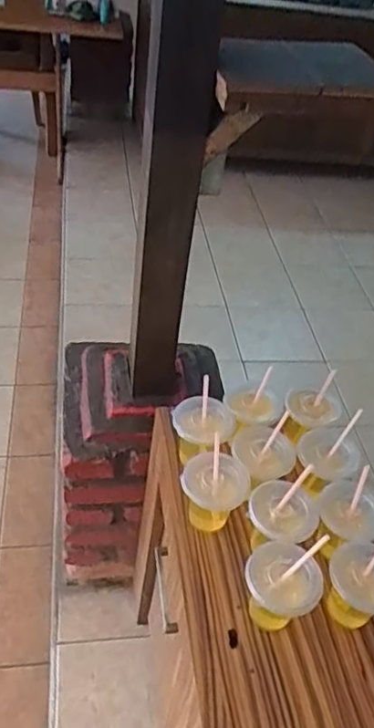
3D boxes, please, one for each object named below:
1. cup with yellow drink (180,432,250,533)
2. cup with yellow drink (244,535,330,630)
[{"bbox_3d":[0.038,0.179,0.846,0.084,0.107,0.088,5,42,-5],"label":"cup with yellow drink"},{"bbox_3d":[0.117,0.261,0.740,0.088,0.148,0.079,15,42,7],"label":"cup with yellow drink"}]

